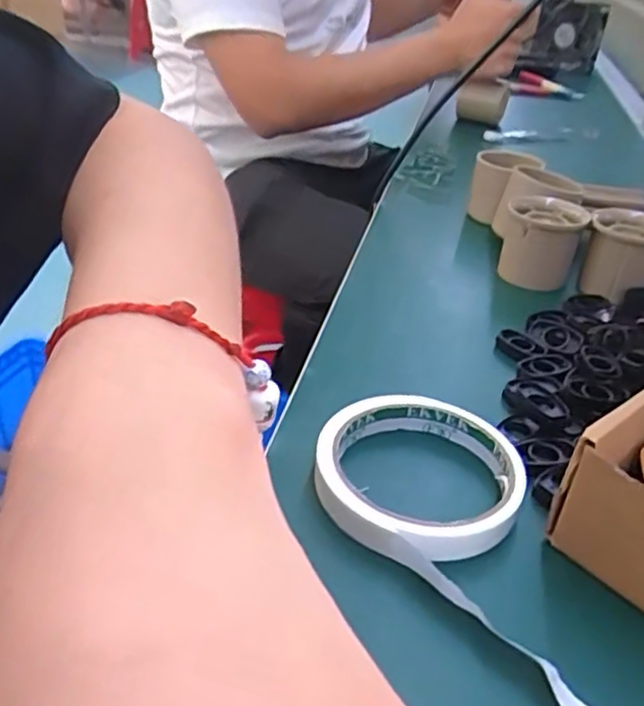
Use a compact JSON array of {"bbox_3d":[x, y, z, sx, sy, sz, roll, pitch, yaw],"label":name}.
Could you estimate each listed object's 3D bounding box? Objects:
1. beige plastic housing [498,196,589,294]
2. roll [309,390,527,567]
[{"bbox_3d":[0.159,-0.082,0.500,0.054,0.047,0.052,12,33,10],"label":"beige plastic housing"},{"bbox_3d":[0.043,0.053,0.310,0.090,0.016,0.090,4,33,-2],"label":"roll"}]

